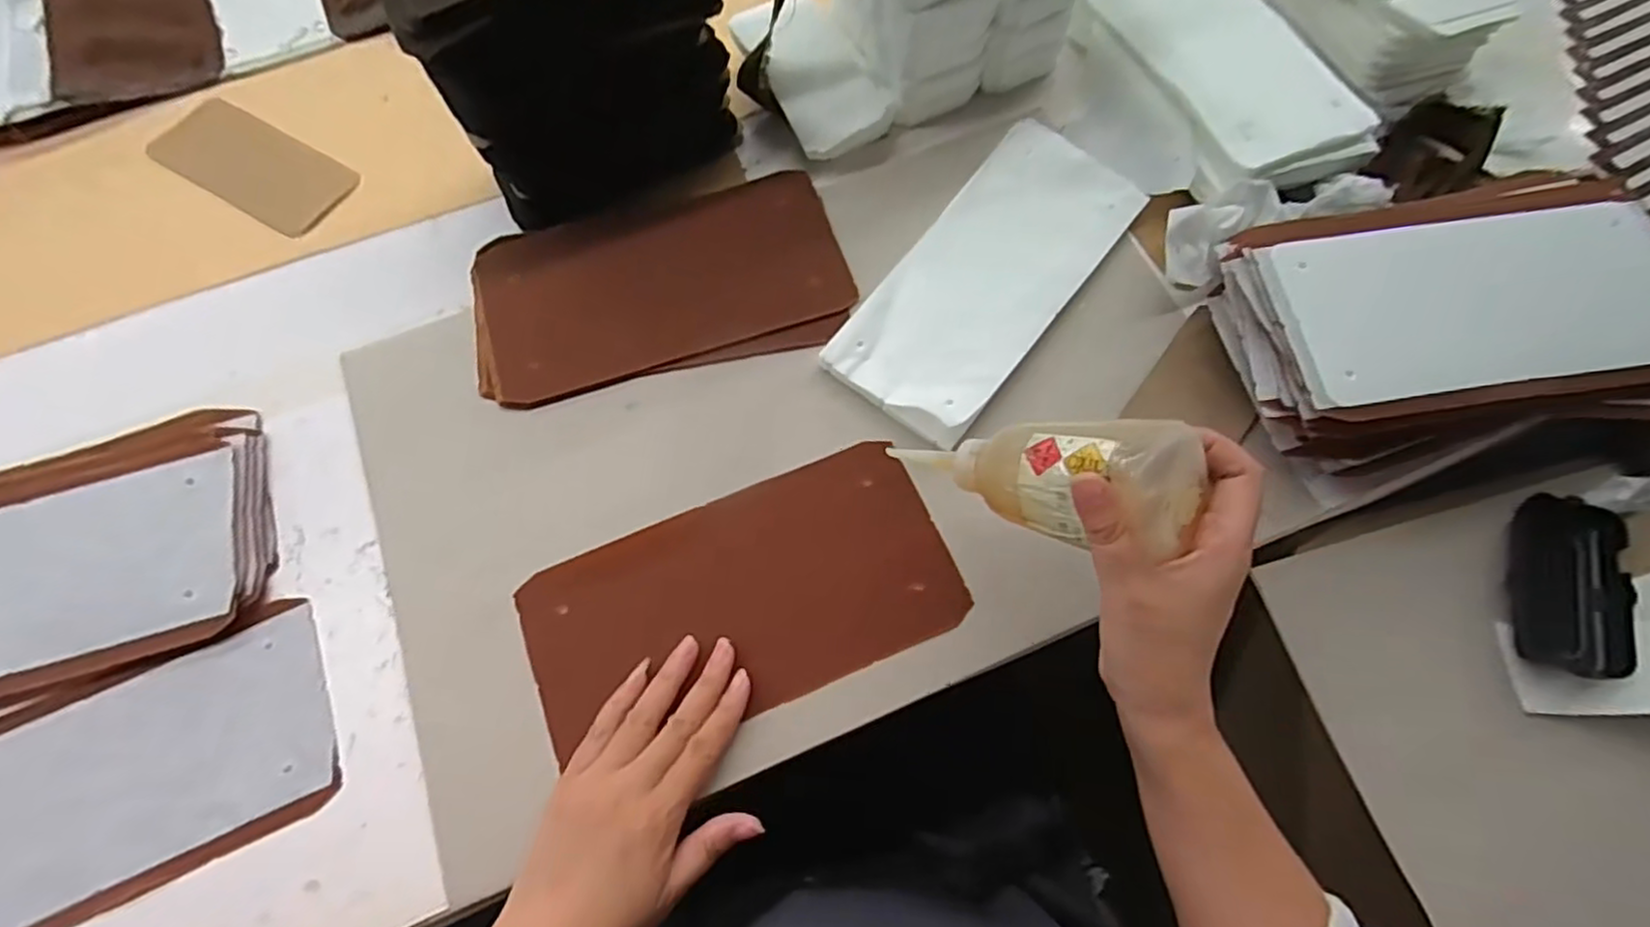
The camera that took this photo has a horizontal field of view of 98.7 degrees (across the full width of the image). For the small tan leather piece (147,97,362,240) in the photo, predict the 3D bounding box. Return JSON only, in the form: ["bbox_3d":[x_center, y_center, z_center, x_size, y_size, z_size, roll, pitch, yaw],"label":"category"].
[{"bbox_3d":[-0.448,-0.233,0.553,0.166,0.009,0.068,28,81,10],"label":"small tan leather piece"}]

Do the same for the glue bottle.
[{"bbox_3d":[0.100,0.005,0.370,0.161,0.044,0.054,5,63,48],"label":"glue bottle"}]

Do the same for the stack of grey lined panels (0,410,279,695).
[{"bbox_3d":[-0.483,0.063,0.432,0.267,0.018,0.150,-19,71,-7],"label":"stack of grey lined panels"}]

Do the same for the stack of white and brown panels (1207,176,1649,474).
[{"bbox_3d":[0.391,-0.094,0.452,0.253,0.069,0.165,-7,70,-3],"label":"stack of white and brown panels"}]

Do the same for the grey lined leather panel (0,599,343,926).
[{"bbox_3d":[-0.407,0.181,0.396,0.250,0.007,0.124,-24,71,-9],"label":"grey lined leather panel"}]

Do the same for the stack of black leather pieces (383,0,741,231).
[{"bbox_3d":[-0.156,-0.259,0.465,0.187,0.178,0.069,-16,70,-6],"label":"stack of black leather pieces"}]

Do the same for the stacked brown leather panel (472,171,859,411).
[{"bbox_3d":[-0.118,-0.130,0.506,0.258,0.011,0.145,-14,70,-5],"label":"stacked brown leather panel"}]

